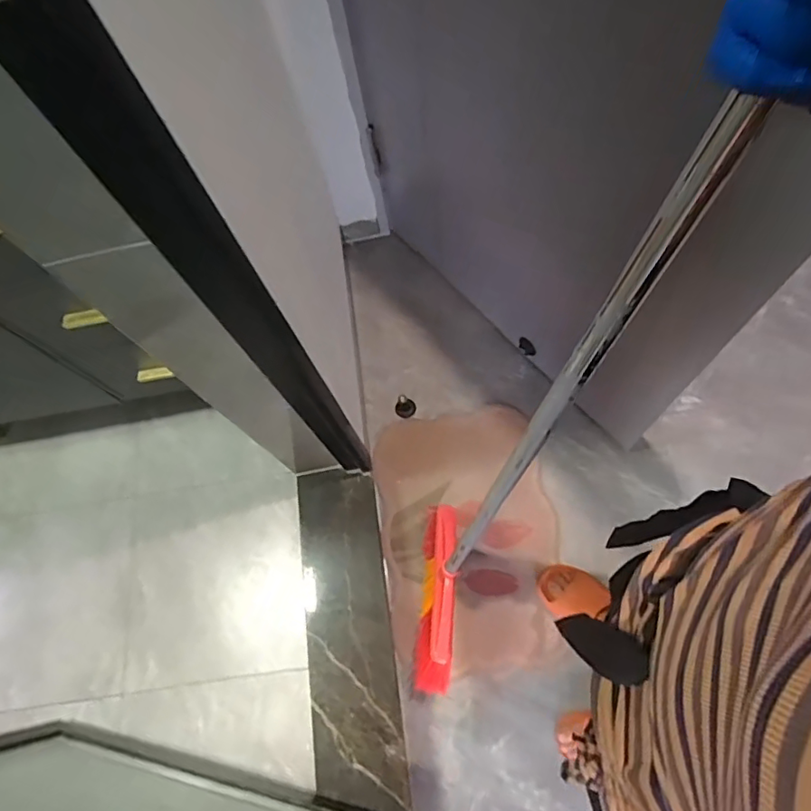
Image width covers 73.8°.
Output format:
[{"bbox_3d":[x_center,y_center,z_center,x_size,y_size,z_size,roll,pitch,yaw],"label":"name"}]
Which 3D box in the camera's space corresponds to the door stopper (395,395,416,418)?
[{"bbox_3d":[0.000,-0.003,1.294,0.050,0.080,0.042,-8,69,-1],"label":"door stopper"}]

